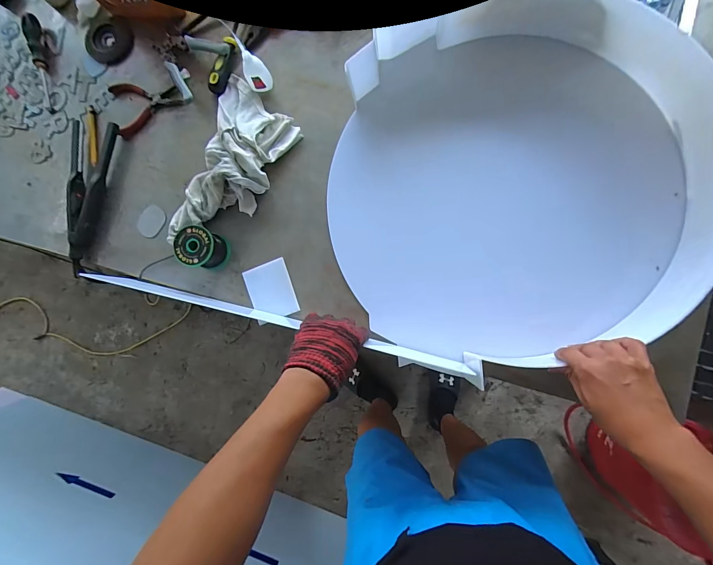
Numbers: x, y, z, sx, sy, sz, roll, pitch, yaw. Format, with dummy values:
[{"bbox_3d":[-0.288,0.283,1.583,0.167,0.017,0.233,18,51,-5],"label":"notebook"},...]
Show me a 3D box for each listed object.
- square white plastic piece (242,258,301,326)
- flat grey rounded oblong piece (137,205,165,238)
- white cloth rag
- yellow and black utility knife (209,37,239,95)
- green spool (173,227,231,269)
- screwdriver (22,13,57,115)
[{"bbox_3d":[-0.154,0.016,0.624,0.078,0.005,0.100,-20,82,3],"label":"square white plastic piece"},{"bbox_3d":[-0.395,-0.117,0.665,0.050,0.004,0.060,29,91,8],"label":"flat grey rounded oblong piece"},{"bbox_3d":[-0.219,-0.223,0.623,0.160,0.054,0.304,17,89,8],"label":"white cloth rag"},{"bbox_3d":[-0.252,-0.409,0.654,0.026,0.022,0.102,20,90,8],"label":"yellow and black utility knife"},{"bbox_3d":[-0.269,-0.059,0.610,0.065,0.066,0.066,7,88,8],"label":"green spool"},{"bbox_3d":[-0.655,-0.453,0.714,0.041,0.027,0.205,-17,85,6],"label":"screwdriver"}]

